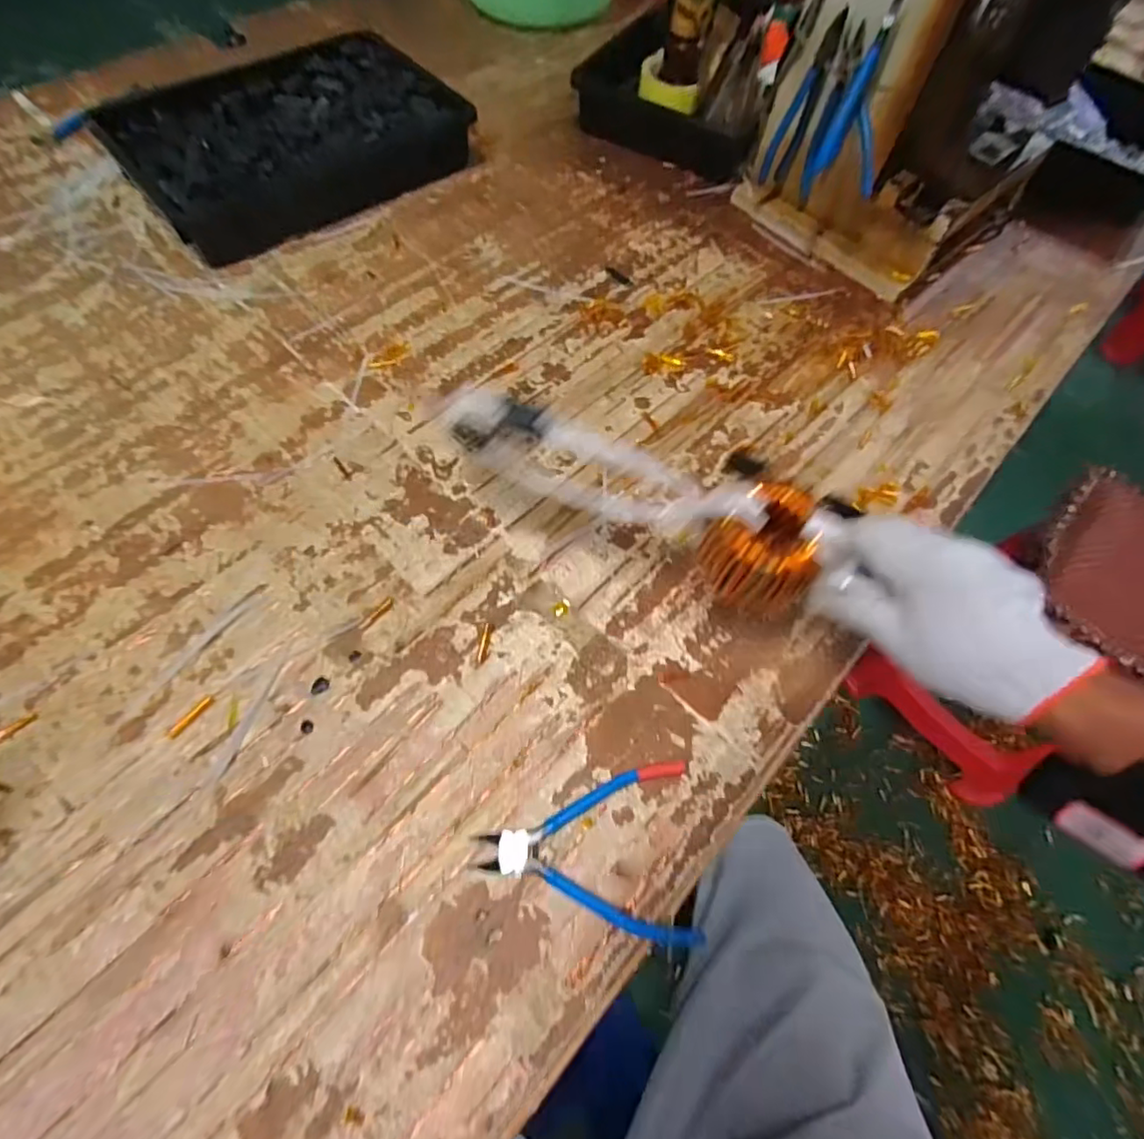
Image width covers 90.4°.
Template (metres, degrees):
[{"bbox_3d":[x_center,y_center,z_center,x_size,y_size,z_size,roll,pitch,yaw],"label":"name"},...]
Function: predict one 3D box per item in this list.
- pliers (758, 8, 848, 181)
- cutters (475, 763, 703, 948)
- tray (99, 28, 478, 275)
[{"bbox_3d":[0.249,-0.509,0.640,0.040,0.179,0.021,-5,64,-6],"label":"pliers"},{"bbox_3d":[0.011,0.187,0.375,0.141,0.010,0.107,0,64,-4],"label":"cutters"},{"bbox_3d":[-0.335,-0.523,0.684,0.364,0.073,0.239,-38,72,-20],"label":"tray"}]

